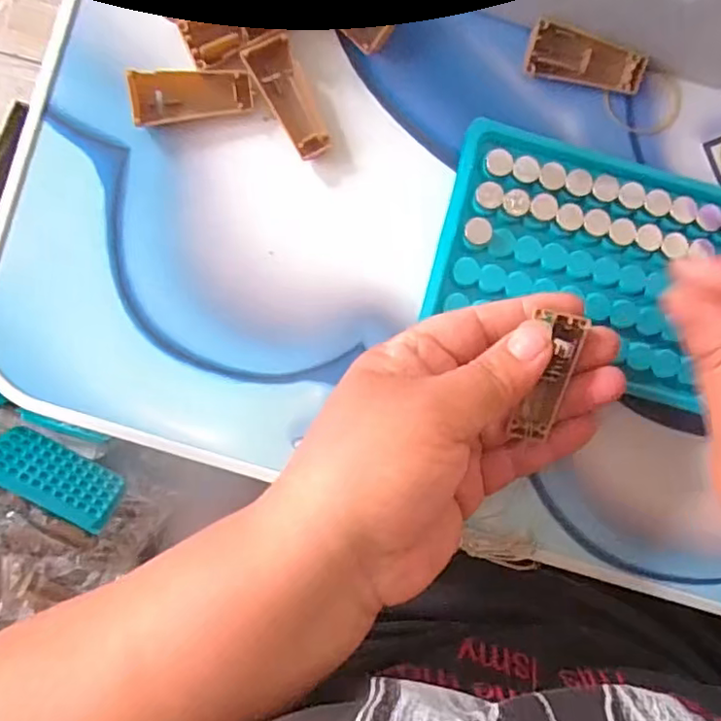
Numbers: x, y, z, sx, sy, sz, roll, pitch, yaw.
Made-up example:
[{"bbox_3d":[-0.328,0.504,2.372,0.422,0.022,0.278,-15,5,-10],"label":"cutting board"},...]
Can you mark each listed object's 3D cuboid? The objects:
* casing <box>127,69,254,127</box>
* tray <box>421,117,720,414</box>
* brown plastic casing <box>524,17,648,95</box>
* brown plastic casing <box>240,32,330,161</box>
[{"bbox_3d":[-0.071,-0.113,0.259,0.050,0.013,0.017,-8,90,-2],"label":"casing"},{"bbox_3d":[0.099,-0.044,0.262,0.129,0.014,0.100,14,90,-2],"label":"tray"},{"bbox_3d":[0.097,-0.129,0.264,0.051,0.011,0.019,10,90,-2],"label":"brown plastic casing"},{"bbox_3d":[-0.029,-0.111,0.260,0.020,0.011,0.049,-30,91,-2],"label":"brown plastic casing"}]

